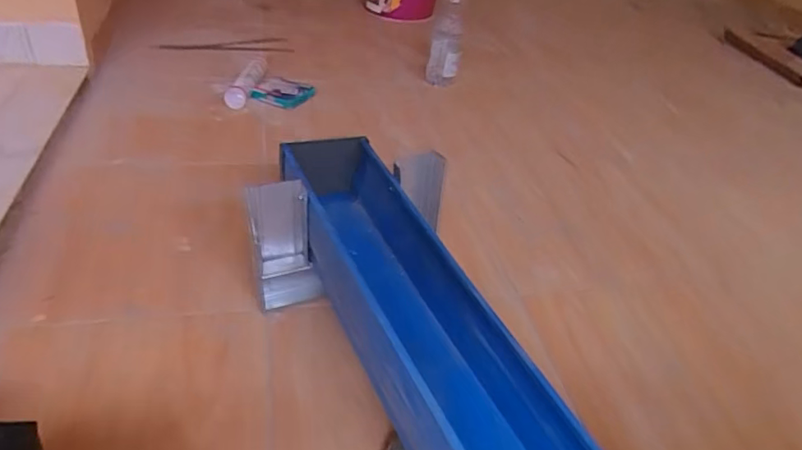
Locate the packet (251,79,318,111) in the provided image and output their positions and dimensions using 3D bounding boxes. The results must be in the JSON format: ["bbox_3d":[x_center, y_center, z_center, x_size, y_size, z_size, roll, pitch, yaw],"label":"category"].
[{"bbox_3d":[-0.286,-0.329,1.351,0.127,0.028,0.116,19,38,12],"label":"packet"}]

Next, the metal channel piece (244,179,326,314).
[{"bbox_3d":[-0.162,0.028,0.781,0.091,0.175,0.061,-8,47,-15],"label":"metal channel piece"}]

